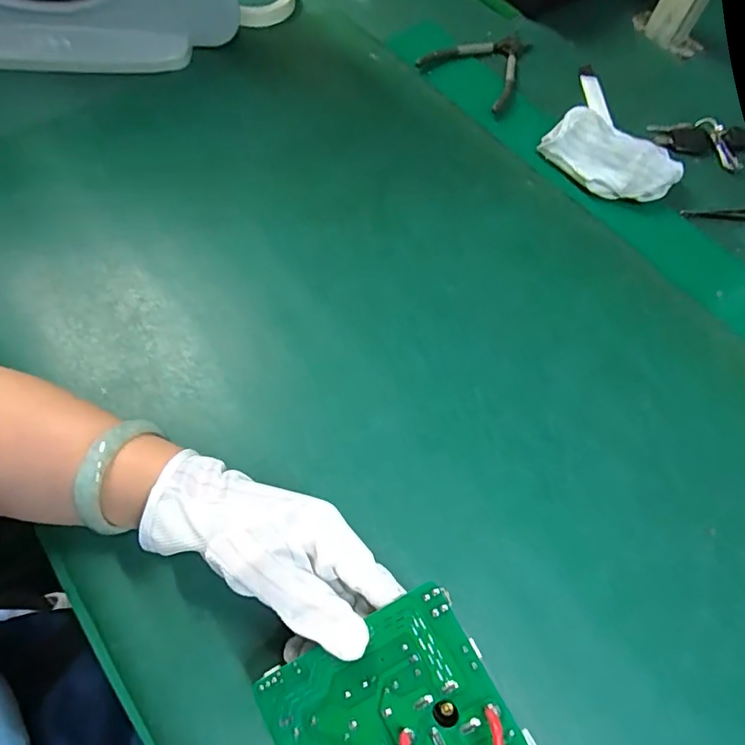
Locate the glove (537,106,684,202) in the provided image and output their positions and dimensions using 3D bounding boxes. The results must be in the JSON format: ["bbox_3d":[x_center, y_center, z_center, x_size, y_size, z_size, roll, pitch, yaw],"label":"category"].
[{"bbox_3d":[0.233,-0.209,0.496,0.074,0.034,0.118,-40,73,-20],"label":"glove"}]

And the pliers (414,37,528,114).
[{"bbox_3d":[0.129,-0.353,0.568,0.104,0.012,0.133,35,67,13],"label":"pliers"}]

